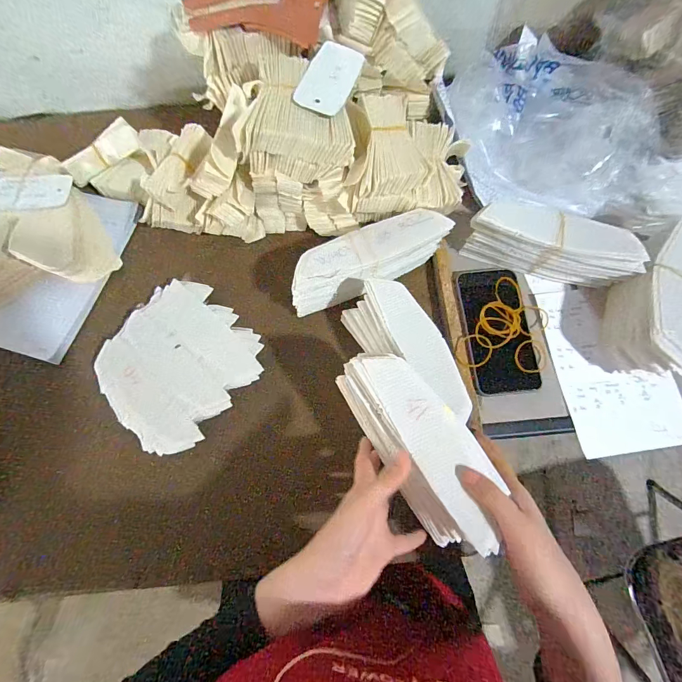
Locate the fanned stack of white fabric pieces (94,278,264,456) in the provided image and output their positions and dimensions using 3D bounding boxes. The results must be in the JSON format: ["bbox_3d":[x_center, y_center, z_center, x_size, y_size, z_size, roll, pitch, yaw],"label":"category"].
[{"bbox_3d":[-0.206,0.026,0.448,0.175,0.014,0.180,41,80,11],"label":"fanned stack of white fabric pieces"}]

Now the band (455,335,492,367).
[{"bbox_3d":[0.163,0.012,0.436,0.039,0.007,0.041,0,75,1],"label":"band"}]

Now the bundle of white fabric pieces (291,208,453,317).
[{"bbox_3d":[0.030,-0.102,0.445,0.202,0.061,0.065,-18,74,-4],"label":"bundle of white fabric pieces"}]

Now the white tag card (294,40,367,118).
[{"bbox_3d":[-0.011,-0.292,0.395,0.055,0.005,0.097,21,75,2],"label":"white tag card"}]

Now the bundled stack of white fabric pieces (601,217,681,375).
[{"bbox_3d":[0.364,-0.053,0.415,0.067,0.082,0.191,22,75,8],"label":"bundled stack of white fabric pieces"}]

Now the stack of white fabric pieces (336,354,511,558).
[{"bbox_3d":[0.073,0.091,0.324,0.078,0.042,0.183,-31,75,-7],"label":"stack of white fabric pieces"}]

